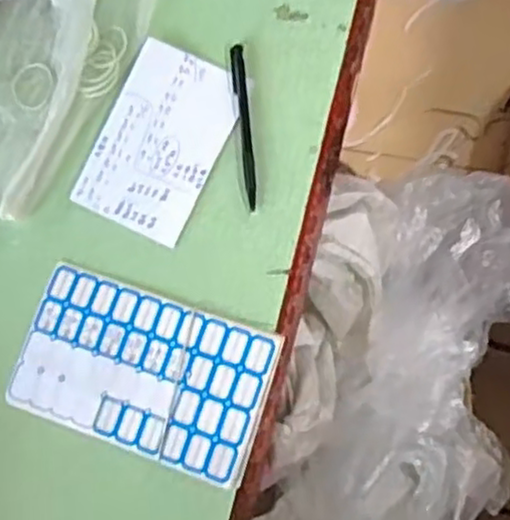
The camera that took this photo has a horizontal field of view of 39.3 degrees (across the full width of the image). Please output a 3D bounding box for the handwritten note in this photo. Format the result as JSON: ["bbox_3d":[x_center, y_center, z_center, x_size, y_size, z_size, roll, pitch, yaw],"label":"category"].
[{"bbox_3d":[-0.080,-0.100,0.602,0.101,0.009,0.155,25,86,12],"label":"handwritten note"}]

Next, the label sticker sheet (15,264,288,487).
[{"bbox_3d":[-0.090,0.089,0.576,0.201,0.005,0.119,18,83,11],"label":"label sticker sheet"}]

